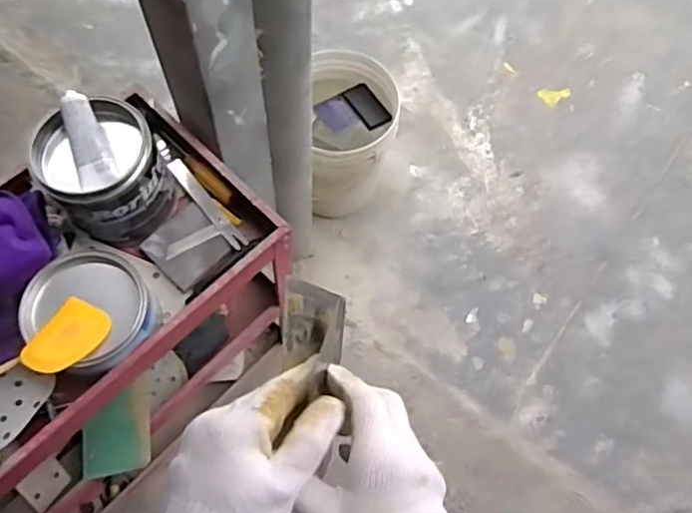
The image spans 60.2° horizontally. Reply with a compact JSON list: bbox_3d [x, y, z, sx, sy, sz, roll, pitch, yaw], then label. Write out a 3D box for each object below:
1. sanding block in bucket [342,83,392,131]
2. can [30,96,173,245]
[{"bbox_3d":[0.055,-0.384,1.521,0.069,0.018,0.137,-33,70,-3],"label":"sanding block in bucket"},{"bbox_3d":[-0.327,-0.112,0.827,0.138,0.157,0.142,1,67,-3],"label":"can"}]

